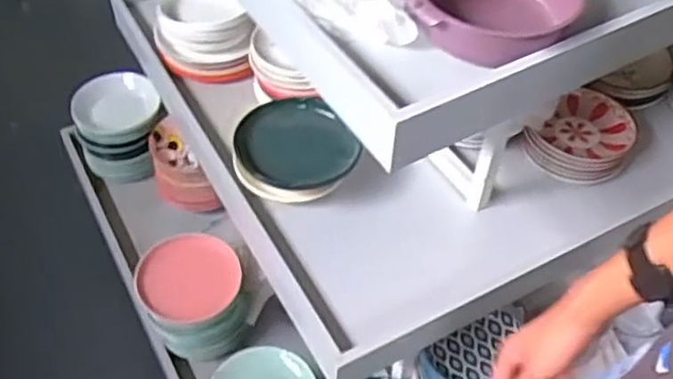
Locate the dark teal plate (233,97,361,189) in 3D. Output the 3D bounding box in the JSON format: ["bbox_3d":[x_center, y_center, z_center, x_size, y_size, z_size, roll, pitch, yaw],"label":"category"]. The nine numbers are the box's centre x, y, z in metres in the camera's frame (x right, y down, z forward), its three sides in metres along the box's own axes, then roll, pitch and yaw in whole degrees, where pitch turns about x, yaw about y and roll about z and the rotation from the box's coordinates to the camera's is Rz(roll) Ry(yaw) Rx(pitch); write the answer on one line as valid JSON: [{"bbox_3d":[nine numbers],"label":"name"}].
[{"bbox_3d":[-0.068,-0.078,1.207,0.199,0.057,0.195,-1,49,-4],"label":"dark teal plate"}]

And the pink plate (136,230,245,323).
[{"bbox_3d":[-0.290,0.168,1.374,0.194,0.031,0.184,-1,58,-16],"label":"pink plate"}]

